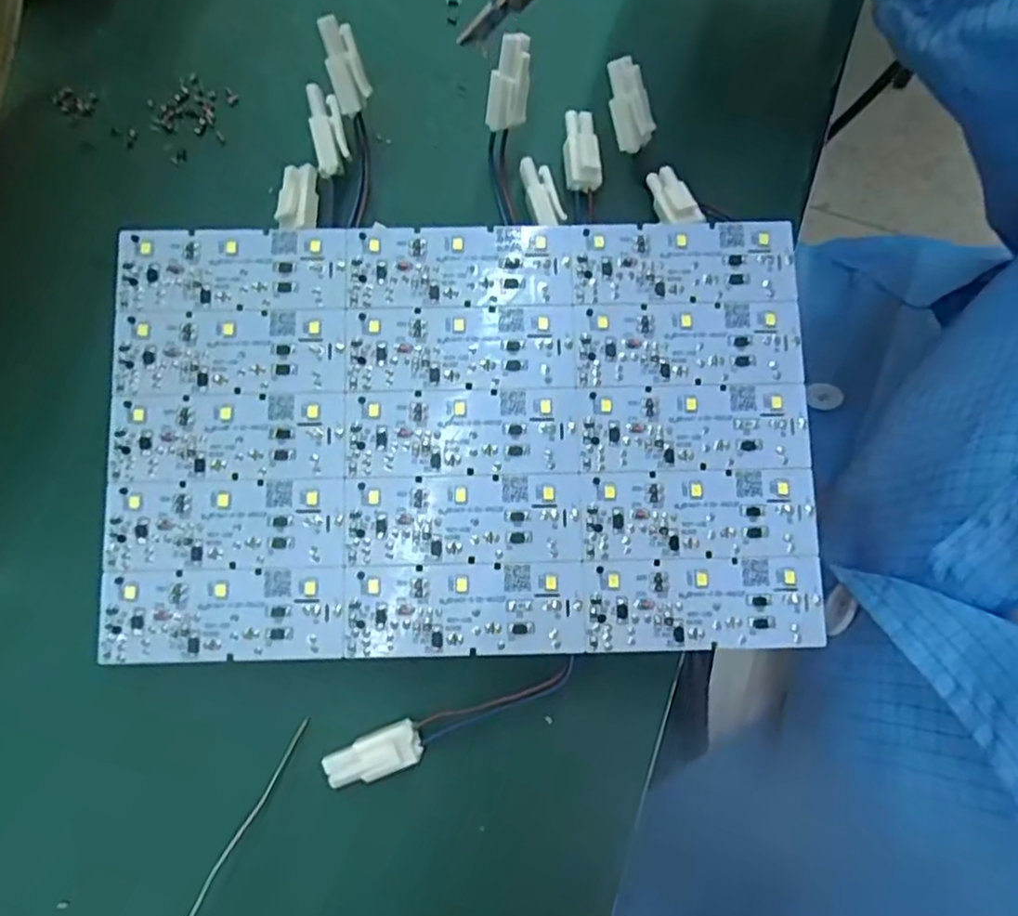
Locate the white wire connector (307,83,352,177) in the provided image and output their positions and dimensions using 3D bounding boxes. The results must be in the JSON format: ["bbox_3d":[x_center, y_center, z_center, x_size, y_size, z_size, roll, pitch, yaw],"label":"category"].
[{"bbox_3d":[-0.056,-0.101,0.206,0.010,0.004,0.027,-9,96,-3],"label":"white wire connector"}]

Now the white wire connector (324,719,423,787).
[{"bbox_3d":[-0.036,0.078,0.174,0.026,0.008,0.011,-22,80,-5],"label":"white wire connector"}]

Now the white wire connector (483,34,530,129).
[{"bbox_3d":[0.000,-0.111,0.199,0.012,0.027,0.004,24,44,5],"label":"white wire connector"}]

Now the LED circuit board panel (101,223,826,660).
[{"bbox_3d":[-0.013,-0.007,0.184,0.189,0.004,0.117,-1,82,-1],"label":"LED circuit board panel"}]

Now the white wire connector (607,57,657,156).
[{"bbox_3d":[0.038,-0.110,0.208,0.011,0.006,0.026,-18,112,-5],"label":"white wire connector"}]

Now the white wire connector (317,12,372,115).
[{"bbox_3d":[-0.049,-0.118,0.201,0.010,0.004,0.026,-16,118,-5],"label":"white wire connector"}]

